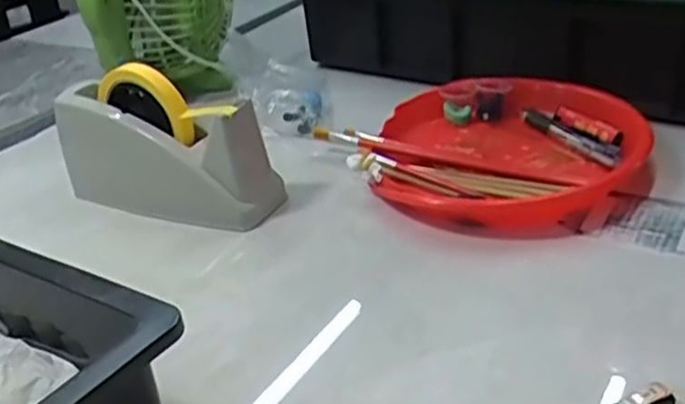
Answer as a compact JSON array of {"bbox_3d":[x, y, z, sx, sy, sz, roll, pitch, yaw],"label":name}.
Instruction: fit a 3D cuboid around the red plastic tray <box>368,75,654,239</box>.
[{"bbox_3d":[0.142,-0.049,0.629,0.245,0.041,0.236,-24,33,-28],"label":"red plastic tray"}]

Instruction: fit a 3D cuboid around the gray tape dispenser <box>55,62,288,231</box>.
[{"bbox_3d":[-0.162,-0.055,0.632,0.211,0.107,0.080,12,34,31],"label":"gray tape dispenser"}]

